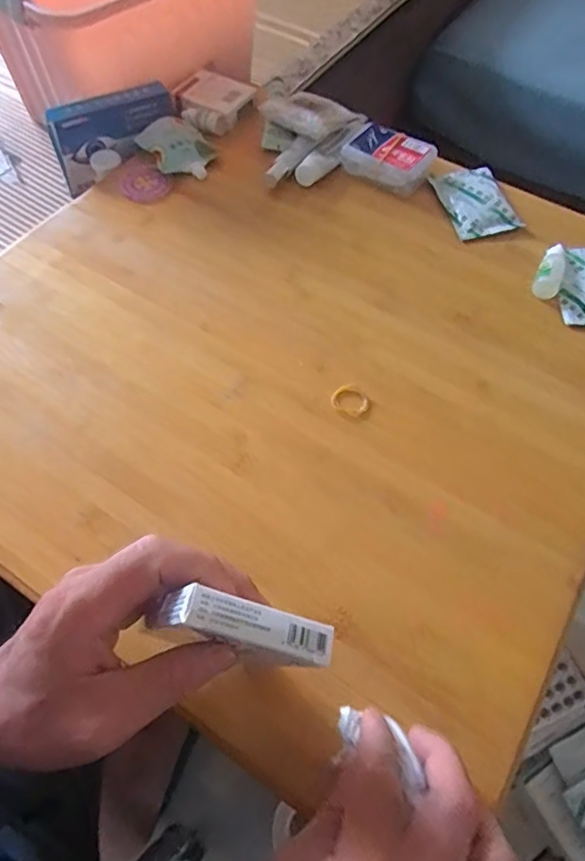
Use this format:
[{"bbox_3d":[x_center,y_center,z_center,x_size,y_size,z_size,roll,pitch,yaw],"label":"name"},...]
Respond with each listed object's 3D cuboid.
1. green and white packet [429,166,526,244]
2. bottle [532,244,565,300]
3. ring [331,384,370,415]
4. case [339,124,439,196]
[{"bbox_3d":[0.189,-0.238,0.564,0.070,0.009,0.098,-14,61,-9],"label":"green and white packet"},{"bbox_3d":[0.240,-0.148,0.506,0.022,0.017,0.065,24,62,12],"label":"bottle"},{"bbox_3d":[0.047,-0.024,0.436,0.028,0.004,0.028,1,60,-1],"label":"ring"},{"bbox_3d":[0.101,-0.288,0.578,0.086,0.028,0.070,29,64,14],"label":"case"}]

